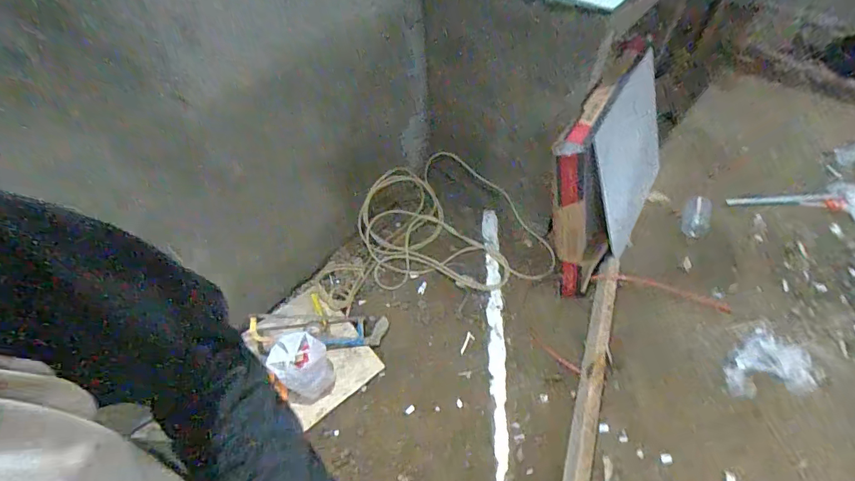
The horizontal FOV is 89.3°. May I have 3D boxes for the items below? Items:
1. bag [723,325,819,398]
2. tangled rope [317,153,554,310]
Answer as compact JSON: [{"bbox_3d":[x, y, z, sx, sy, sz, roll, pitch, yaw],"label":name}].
[{"bbox_3d":[1.060,0.411,1.351,0.269,0.033,0.202,-29,55,-19],"label":"bag"},{"bbox_3d":[0.023,-0.062,1.619,0.807,0.217,0.491,-9,52,-3],"label":"tangled rope"}]

